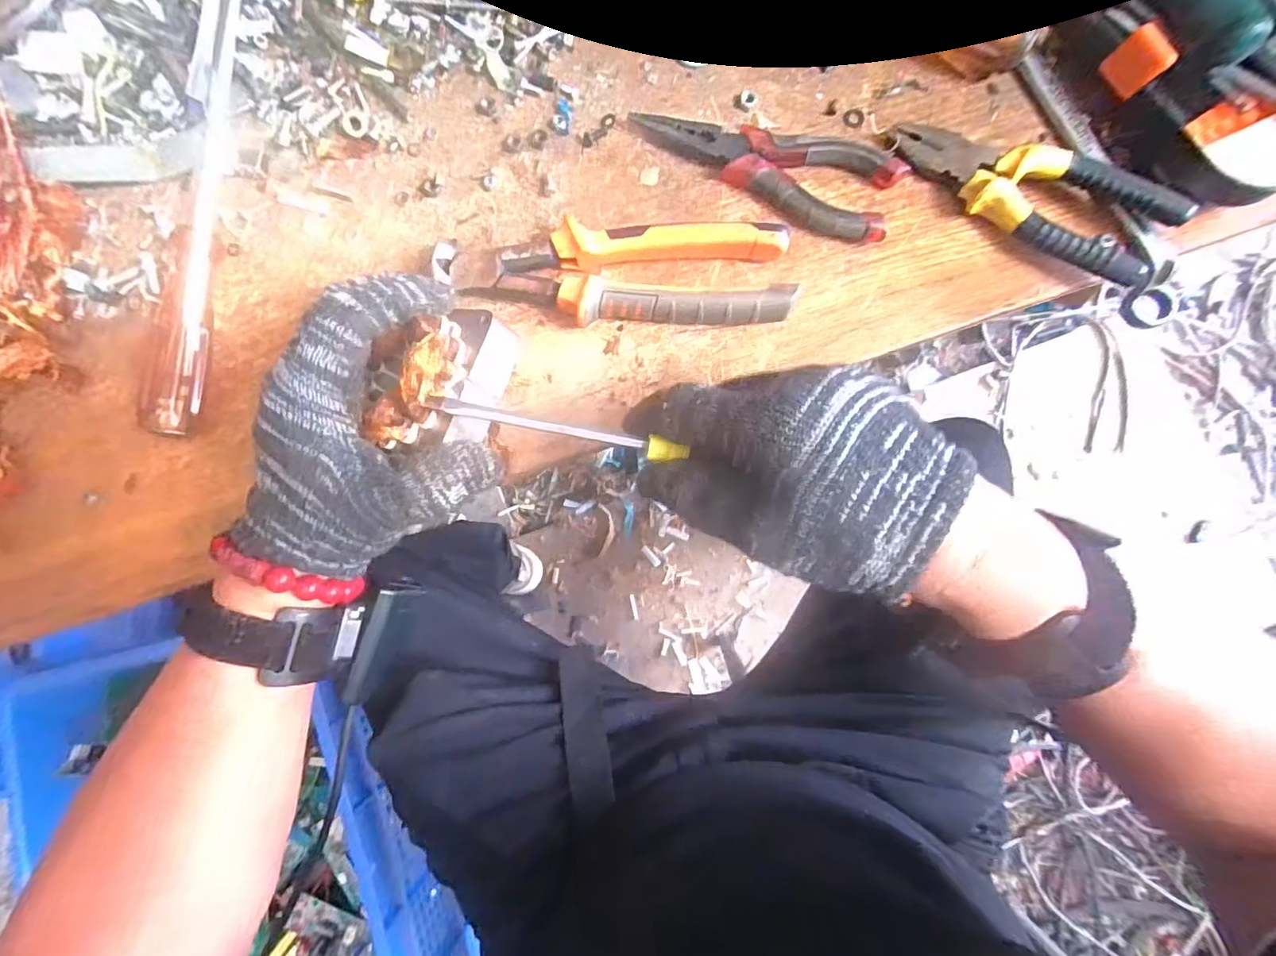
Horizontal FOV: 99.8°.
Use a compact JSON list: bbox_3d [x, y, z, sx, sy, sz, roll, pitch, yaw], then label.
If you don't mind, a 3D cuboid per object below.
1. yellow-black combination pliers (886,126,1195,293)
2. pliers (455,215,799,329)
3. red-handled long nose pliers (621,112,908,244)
[{"bbox_3d":[0.218,-0.161,0.300,0.153,0.023,0.056,35,85,5],"label":"yellow-black combination pliers"},{"bbox_3d":[-0.009,-0.112,0.300,0.181,0.023,0.052,-1,83,1],"label":"pliers"},{"bbox_3d":[0.074,-0.183,0.309,0.149,0.014,0.057,21,84,4],"label":"red-handled long nose pliers"}]

